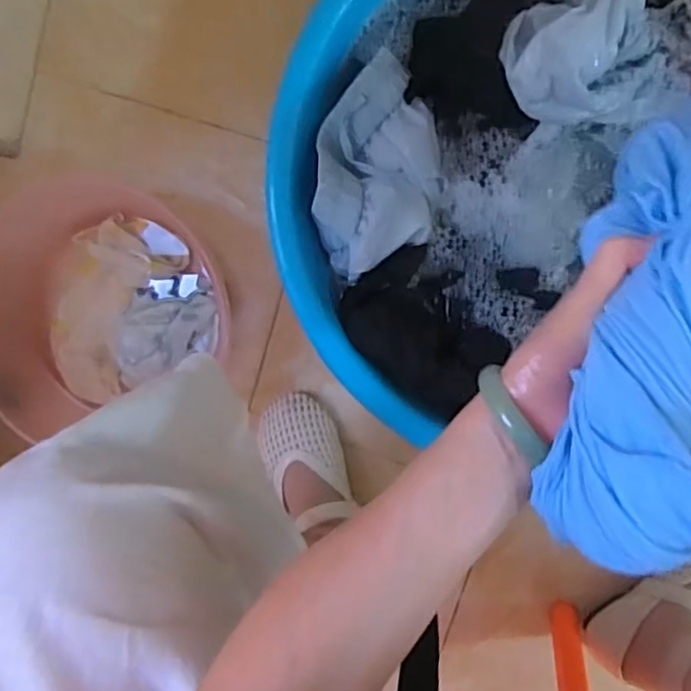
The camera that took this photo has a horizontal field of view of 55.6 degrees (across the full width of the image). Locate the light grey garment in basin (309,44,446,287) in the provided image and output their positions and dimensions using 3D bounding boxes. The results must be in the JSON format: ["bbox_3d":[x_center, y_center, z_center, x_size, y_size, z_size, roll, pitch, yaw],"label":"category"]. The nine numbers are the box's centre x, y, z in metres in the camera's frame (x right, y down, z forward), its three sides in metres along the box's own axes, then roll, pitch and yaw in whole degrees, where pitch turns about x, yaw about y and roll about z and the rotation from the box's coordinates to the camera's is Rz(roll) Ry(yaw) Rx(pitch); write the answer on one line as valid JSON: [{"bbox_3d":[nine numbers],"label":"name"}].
[{"bbox_3d":[0.028,-0.149,0.546,0.104,0.046,0.187,4,98,6],"label":"light grey garment in basin"}]

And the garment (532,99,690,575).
[{"bbox_3d":[0.158,-0.010,0.312,0.082,0.060,0.226,18,77,4],"label":"garment"}]

